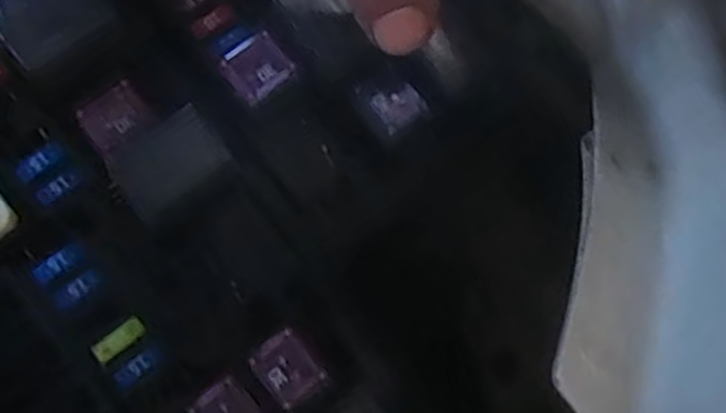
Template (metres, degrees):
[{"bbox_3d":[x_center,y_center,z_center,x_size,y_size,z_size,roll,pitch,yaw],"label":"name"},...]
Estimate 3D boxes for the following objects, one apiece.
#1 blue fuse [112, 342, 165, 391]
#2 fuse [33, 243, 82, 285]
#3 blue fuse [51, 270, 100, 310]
[{"bbox_3d":[-0.048,0.034,0.154,0.011,0.004,0.005,-38,72,-11],"label":"blue fuse"},{"bbox_3d":[-0.066,0.012,0.157,0.011,0.004,0.005,-42,73,-13],"label":"fuse"},{"bbox_3d":[-0.062,0.017,0.157,0.010,0.004,0.004,-40,73,-12],"label":"blue fuse"}]

